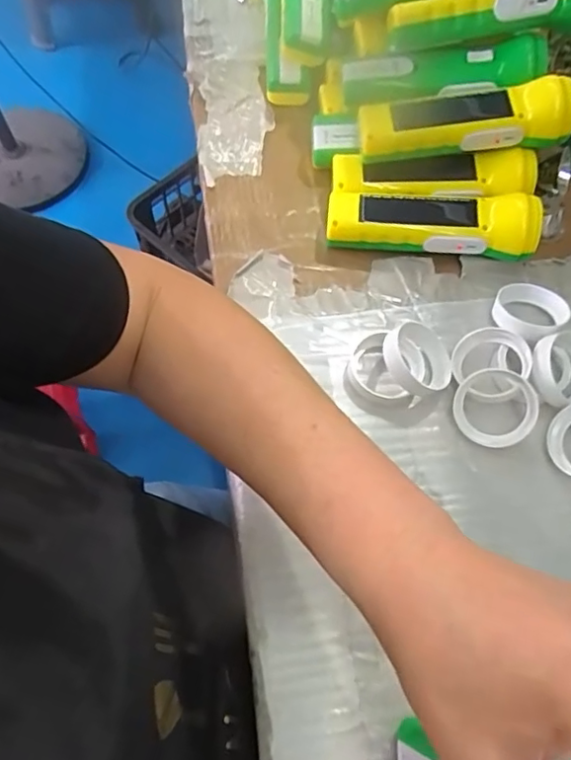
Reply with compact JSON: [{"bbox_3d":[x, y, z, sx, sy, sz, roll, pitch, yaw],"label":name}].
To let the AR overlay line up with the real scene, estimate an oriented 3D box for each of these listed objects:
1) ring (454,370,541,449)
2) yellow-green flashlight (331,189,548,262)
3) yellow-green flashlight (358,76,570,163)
[{"bbox_3d":[0.143,0.019,0.388,0.053,0.009,0.052,0,90,24],"label":"ring"},{"bbox_3d":[0.117,-0.125,0.453,0.163,0.042,0.040,6,63,0],"label":"yellow-green flashlight"},{"bbox_3d":[0.141,-0.208,0.455,0.161,0.061,0.055,-1,64,-4],"label":"yellow-green flashlight"}]

